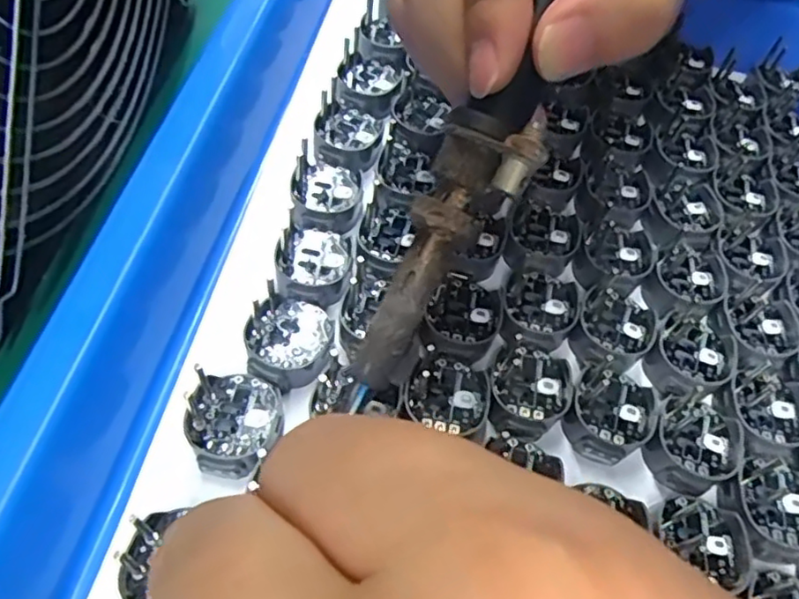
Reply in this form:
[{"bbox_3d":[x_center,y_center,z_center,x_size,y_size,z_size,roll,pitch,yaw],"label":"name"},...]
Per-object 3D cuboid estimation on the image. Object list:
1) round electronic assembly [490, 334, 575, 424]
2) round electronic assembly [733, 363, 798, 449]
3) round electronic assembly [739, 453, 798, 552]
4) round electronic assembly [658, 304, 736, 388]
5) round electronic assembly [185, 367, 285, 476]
[{"bbox_3d":[0.041,0.026,0.199,0.024,0.004,0.026,3,59,-4],"label":"round electronic assembly"},{"bbox_3d":[0.119,0.033,0.203,0.022,0.005,0.027,1,59,-5],"label":"round electronic assembly"},{"bbox_3d":[0.112,0.059,0.187,0.025,0.004,0.027,3,59,-4],"label":"round electronic assembly"},{"bbox_3d":[0.098,0.015,0.212,0.024,0.006,0.028,-1,59,-6],"label":"round electronic assembly"},{"bbox_3d":[-0.047,0.036,0.186,0.026,0.008,0.031,-10,60,-10],"label":"round electronic assembly"}]

